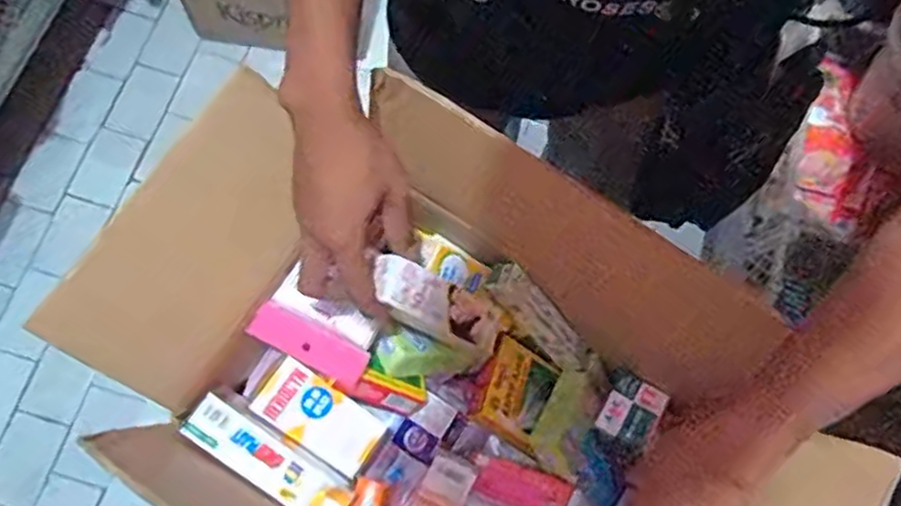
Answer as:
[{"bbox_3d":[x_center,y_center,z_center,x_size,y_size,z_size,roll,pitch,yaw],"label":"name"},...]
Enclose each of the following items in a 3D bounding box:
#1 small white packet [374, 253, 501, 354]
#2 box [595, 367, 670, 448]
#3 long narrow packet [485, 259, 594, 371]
[{"bbox_3d":[-0.004,0.045,0.536,0.132,0.025,0.044,32,68,-34],"label":"small white packet"},{"bbox_3d":[0.169,0.147,0.653,0.052,0.015,0.060,33,73,9],"label":"box"},{"bbox_3d":[0.086,0.064,0.640,0.143,0.027,0.036,46,70,-33],"label":"long narrow packet"}]

